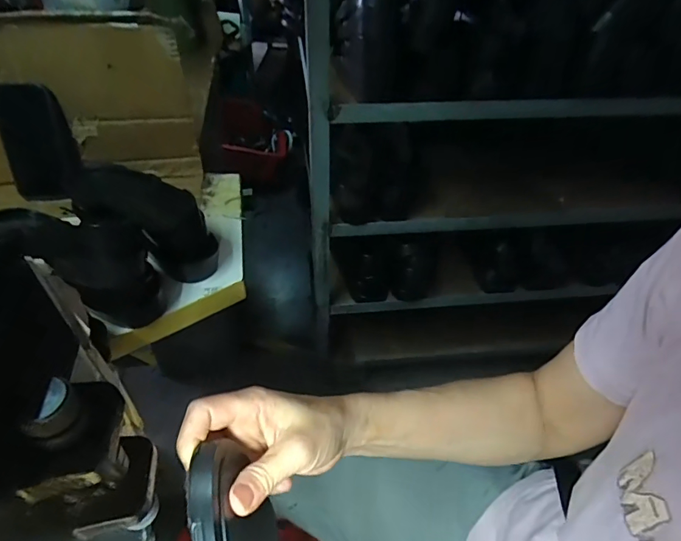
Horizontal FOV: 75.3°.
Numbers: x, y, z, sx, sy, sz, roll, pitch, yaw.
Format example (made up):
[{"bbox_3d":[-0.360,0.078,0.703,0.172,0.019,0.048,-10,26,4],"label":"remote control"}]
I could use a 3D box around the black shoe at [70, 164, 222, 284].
[{"bbox_3d":[-0.291,-0.091,0.612,0.302,0.090,0.096,32,51,27],"label":"black shoe"}]

